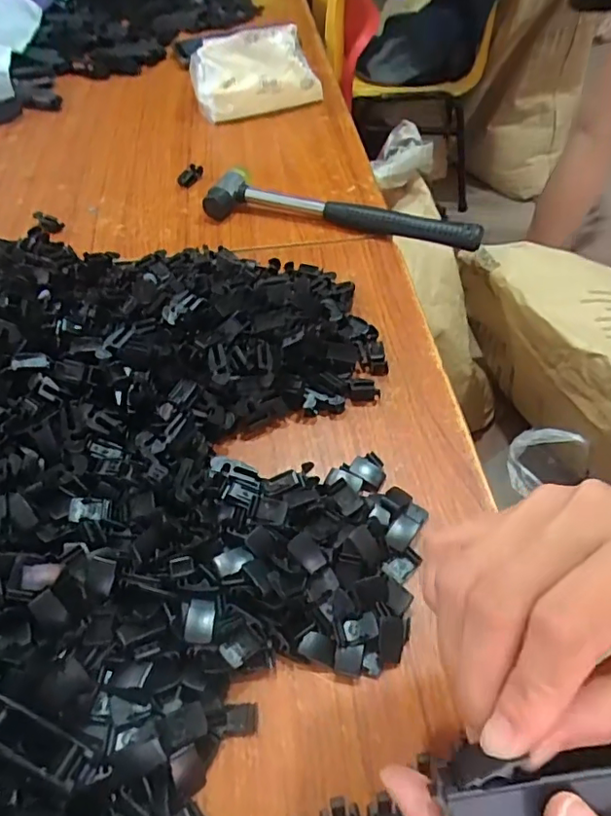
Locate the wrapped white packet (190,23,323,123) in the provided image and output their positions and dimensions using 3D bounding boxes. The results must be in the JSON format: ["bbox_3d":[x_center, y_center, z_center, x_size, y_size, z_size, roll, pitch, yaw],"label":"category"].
[{"bbox_3d":[-0.056,-0.377,0.626,0.142,0.075,0.055,-8,51,-3],"label":"wrapped white packet"}]

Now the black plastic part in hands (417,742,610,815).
[{"bbox_3d":[0.070,0.106,0.152,0.072,0.012,0.021,0,51,2],"label":"black plastic part in hands"}]

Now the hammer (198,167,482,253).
[{"bbox_3d":[0.032,-0.173,0.483,0.236,0.024,0.055,12,52,13],"label":"hammer"}]

